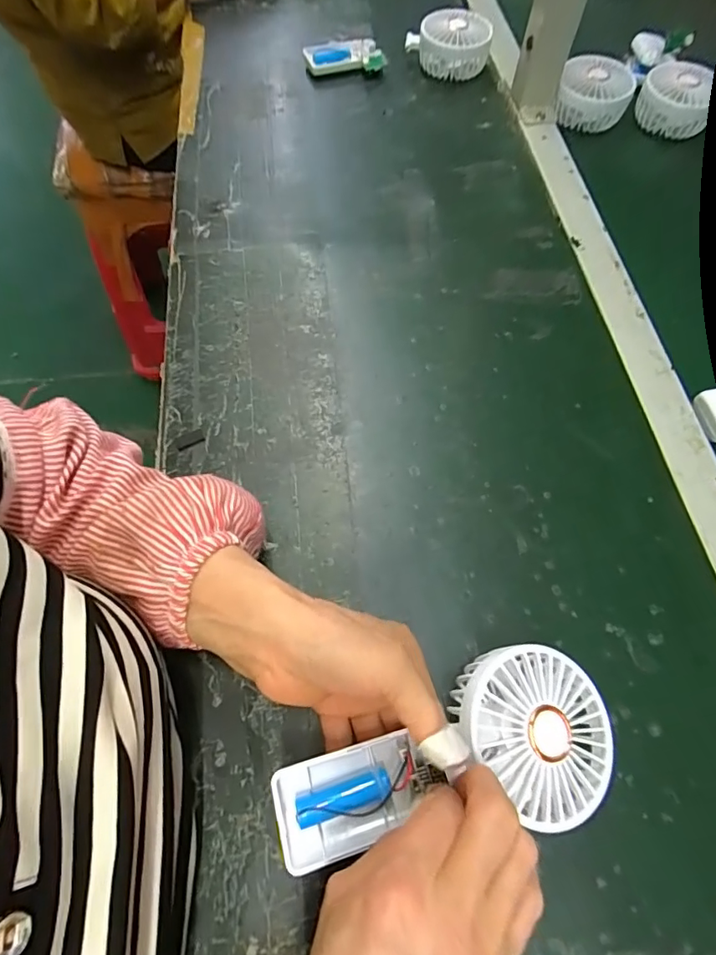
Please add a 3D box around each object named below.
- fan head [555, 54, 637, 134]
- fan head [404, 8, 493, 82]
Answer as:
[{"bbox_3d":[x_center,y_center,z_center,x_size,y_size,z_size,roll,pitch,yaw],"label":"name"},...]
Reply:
[{"bbox_3d":[0.275,-0.448,0.563,0.080,0.043,0.064,20,66,8],"label":"fan head"},{"bbox_3d":[0.113,-0.535,0.602,0.080,0.047,0.088,-36,70,-16],"label":"fan head"}]

